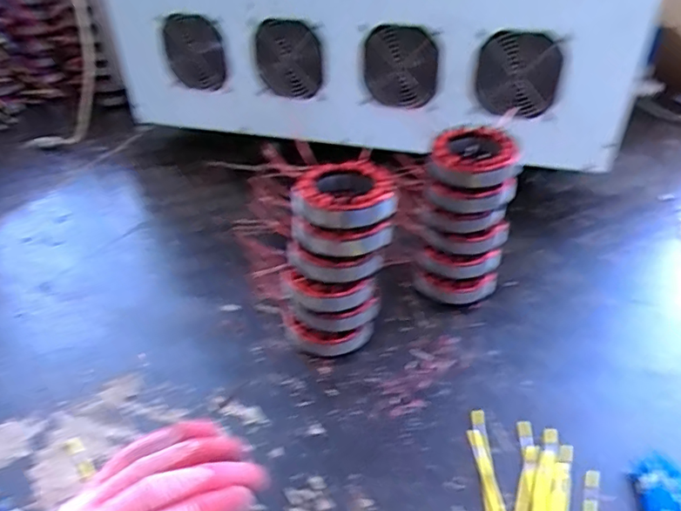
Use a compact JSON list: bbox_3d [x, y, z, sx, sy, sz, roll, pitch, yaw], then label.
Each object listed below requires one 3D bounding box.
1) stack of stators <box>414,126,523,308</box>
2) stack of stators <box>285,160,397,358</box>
[{"bbox_3d":[0.135,-0.037,0.577,0.091,0.188,0.081,10,38,14],"label":"stack of stators"},{"bbox_3d":[-0.005,0.009,0.515,0.102,0.192,0.084,-5,37,-6],"label":"stack of stators"}]

